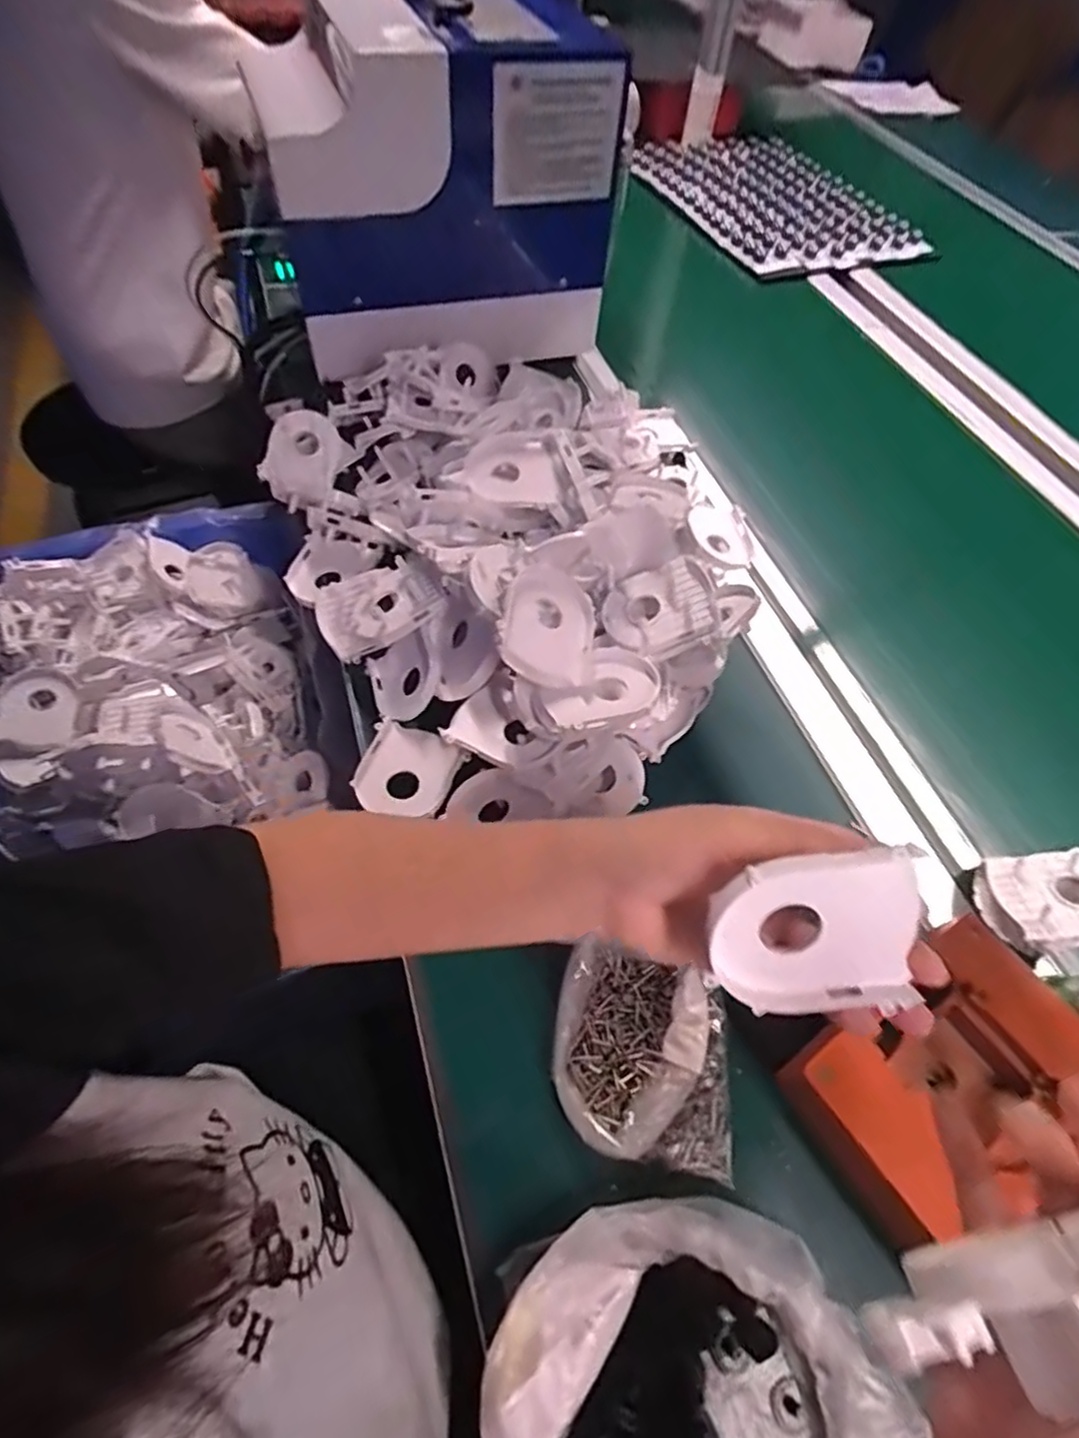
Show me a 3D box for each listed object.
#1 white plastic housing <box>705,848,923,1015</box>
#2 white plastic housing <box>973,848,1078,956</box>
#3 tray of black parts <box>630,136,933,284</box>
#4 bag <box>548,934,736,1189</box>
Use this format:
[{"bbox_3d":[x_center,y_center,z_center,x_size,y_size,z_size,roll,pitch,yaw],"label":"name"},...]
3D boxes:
[{"bbox_3d":[0.104,0.079,0.251,0.078,0.067,0.019,-15,25,1],"label":"white plastic housing"},{"bbox_3d":[0.366,0.125,0.451,0.099,0.045,0.066,-2,58,-6],"label":"white plastic housing"},{"bbox_3d":[0.382,-0.847,1.074,0.327,0.043,0.424,-23,62,-18],"label":"tray of black parts"},{"bbox_3d":[0.064,0.198,0.390,0.109,0.037,0.110,12,57,3],"label":"bag"}]

